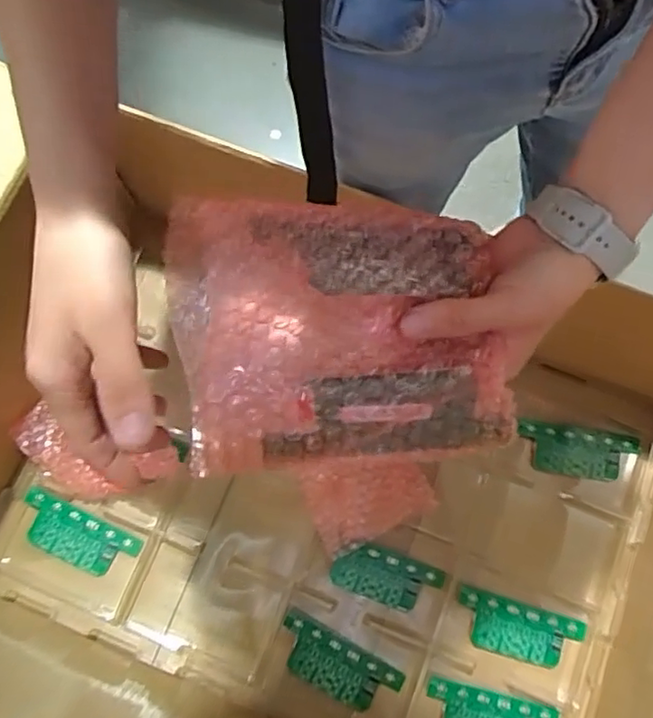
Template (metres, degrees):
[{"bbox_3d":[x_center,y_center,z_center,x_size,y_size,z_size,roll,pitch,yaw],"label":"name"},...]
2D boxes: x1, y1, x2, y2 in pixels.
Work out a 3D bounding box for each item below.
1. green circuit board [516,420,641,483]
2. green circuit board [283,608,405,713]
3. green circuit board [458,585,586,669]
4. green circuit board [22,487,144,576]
[{"bbox_3d":[0.283,0.106,0.700,0.130,0.009,0.056,8,78,1],"label":"green circuit board"},{"bbox_3d":[0.009,0.317,0.641,0.132,0.008,0.055,29,80,5],"label":"green circuit board"},{"bbox_3d":[0.201,0.286,0.651,0.131,0.010,0.057,17,79,3],"label":"green circuit board"},{"bbox_3d":[-0.273,0.193,0.673,0.134,0.012,0.057,26,79,5],"label":"green circuit board"}]

